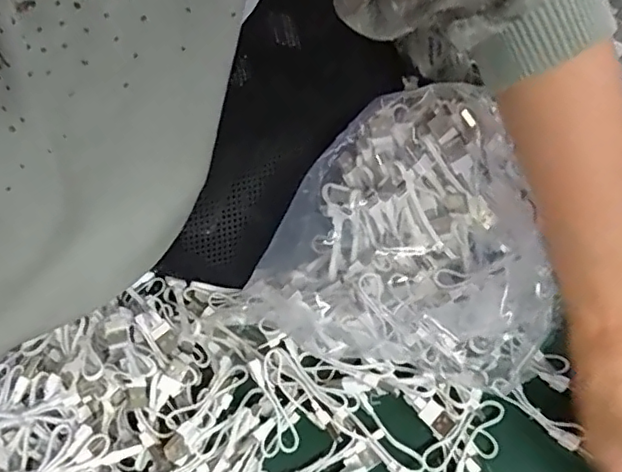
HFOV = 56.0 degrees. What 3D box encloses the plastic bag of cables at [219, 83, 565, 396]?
[{"bbox_3d":[0.077,0.015,0.388,0.183,0.076,0.192,35,74,13],"label":"plastic bag of cables"}]

